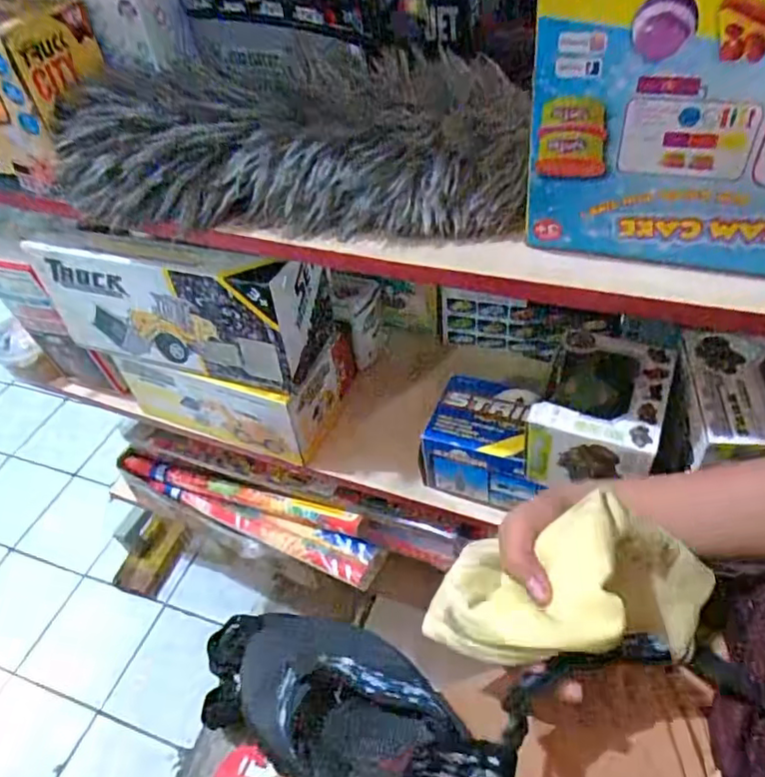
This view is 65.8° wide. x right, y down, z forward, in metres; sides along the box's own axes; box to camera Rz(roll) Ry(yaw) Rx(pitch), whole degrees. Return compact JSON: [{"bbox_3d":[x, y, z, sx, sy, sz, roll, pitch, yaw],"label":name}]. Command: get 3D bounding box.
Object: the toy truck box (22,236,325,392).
[{"bbox_3d":[-0.214,-0.093,0.610,0.287,0.134,0.080,15,50,20],"label":"toy truck box"}]

